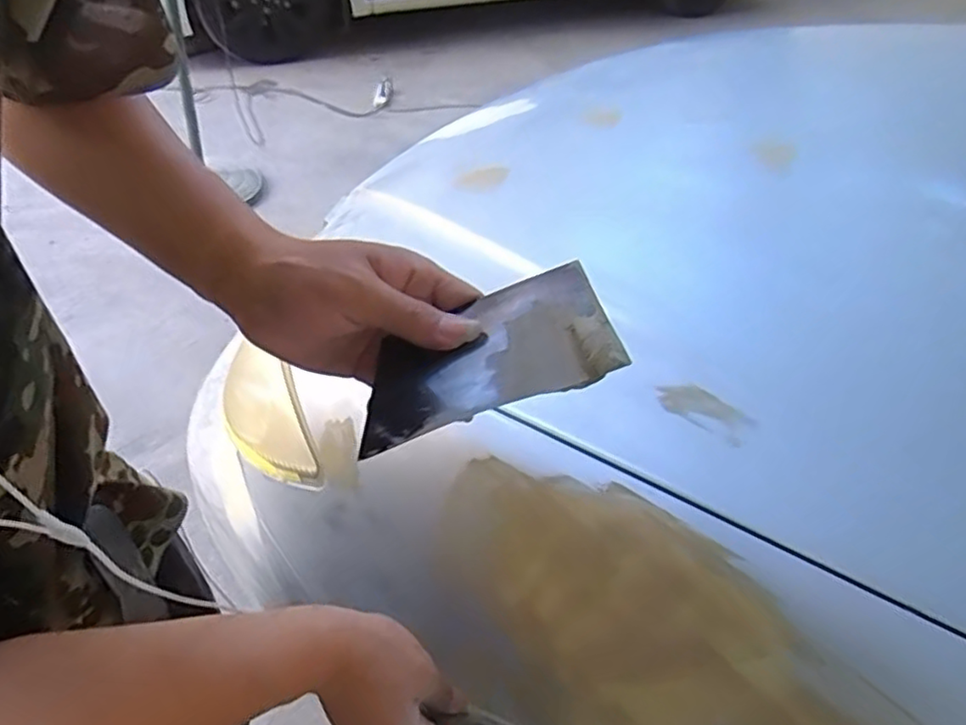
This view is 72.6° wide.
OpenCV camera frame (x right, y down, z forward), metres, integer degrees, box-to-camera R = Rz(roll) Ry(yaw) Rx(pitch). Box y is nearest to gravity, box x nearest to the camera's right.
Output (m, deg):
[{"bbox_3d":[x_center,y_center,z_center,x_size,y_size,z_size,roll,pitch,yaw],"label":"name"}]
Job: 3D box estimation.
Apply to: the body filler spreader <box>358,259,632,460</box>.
[{"bbox_3d":[-0.001,-0.004,0.315,0.121,0.006,0.074,-21,44,8],"label":"body filler spreader"}]

